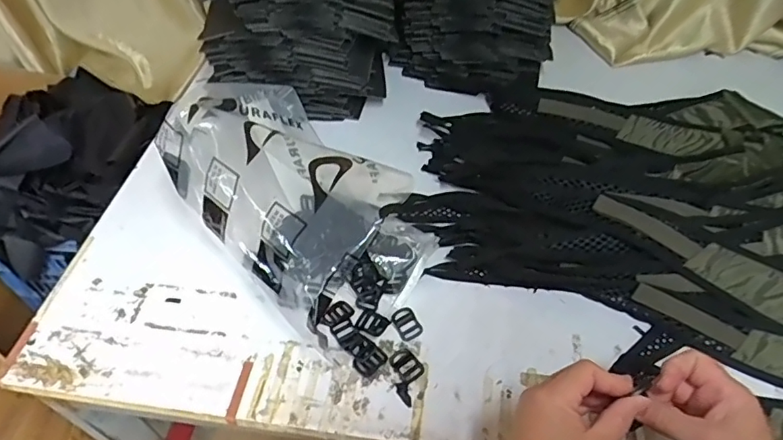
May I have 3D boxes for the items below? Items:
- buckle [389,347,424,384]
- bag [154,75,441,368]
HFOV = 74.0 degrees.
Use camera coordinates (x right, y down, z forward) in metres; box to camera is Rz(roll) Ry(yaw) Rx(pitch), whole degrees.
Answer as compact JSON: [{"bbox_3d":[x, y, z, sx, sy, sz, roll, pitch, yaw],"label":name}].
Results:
[{"bbox_3d":[0.016,0.157,0.567,0.027,0.008,0.039,-31,56,-23],"label":"buckle"},{"bbox_3d":[-0.099,-0.027,0.615,0.322,0.178,0.232,31,57,24],"label":"bag"}]

